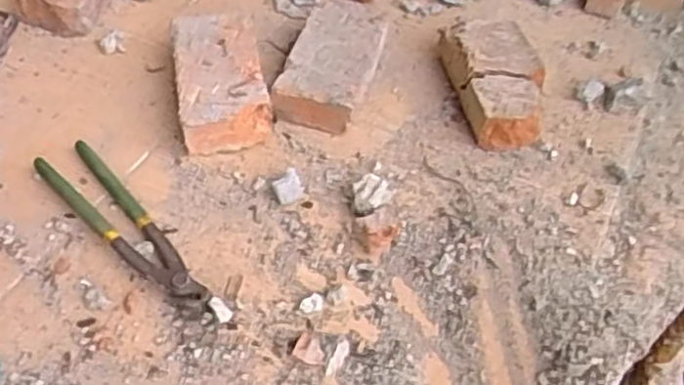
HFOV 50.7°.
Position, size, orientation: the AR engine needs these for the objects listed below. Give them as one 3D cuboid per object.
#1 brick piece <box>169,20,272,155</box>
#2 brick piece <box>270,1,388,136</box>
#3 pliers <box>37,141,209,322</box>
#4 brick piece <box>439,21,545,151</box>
[{"bbox_3d":[-0.123,-0.114,0.722,0.085,0.049,0.168,-8,49,-12],"label":"brick piece"},{"bbox_3d":[-0.007,-0.134,0.750,0.086,0.044,0.164,14,49,8],"label":"brick piece"},{"bbox_3d":[-0.180,0.027,0.607,0.219,0.022,0.047,39,57,25],"label":"pliers"},{"bbox_3d":[0.159,-0.115,0.745,0.085,0.048,0.162,-6,47,-9],"label":"brick piece"}]

